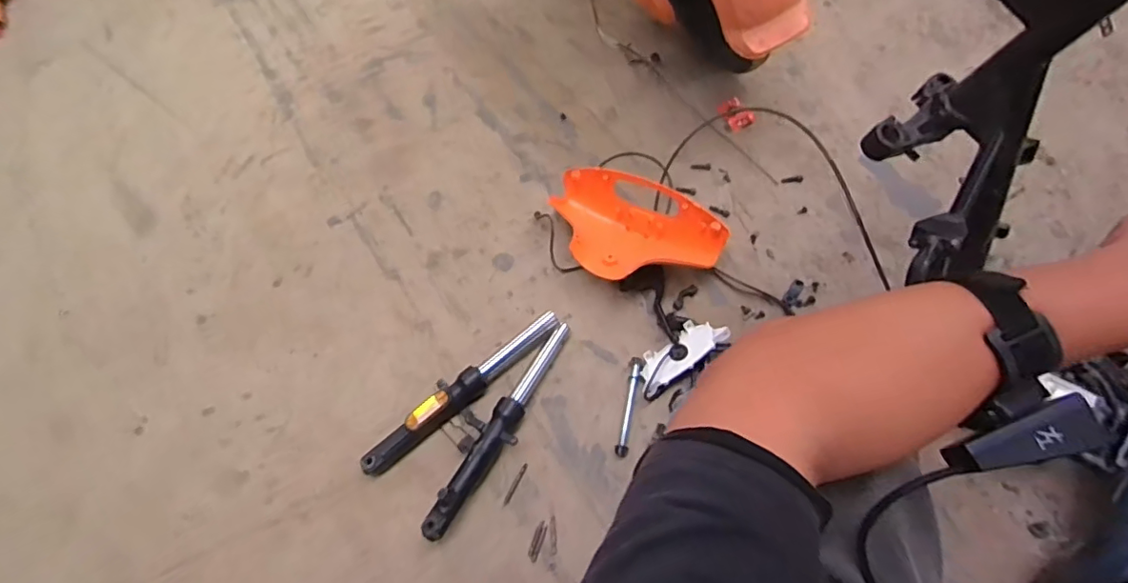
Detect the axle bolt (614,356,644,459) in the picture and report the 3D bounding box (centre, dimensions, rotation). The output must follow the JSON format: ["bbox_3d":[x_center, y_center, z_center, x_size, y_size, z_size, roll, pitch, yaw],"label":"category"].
[{"bbox_3d":[0.099,0.172,0.838,0.020,0.022,0.145,10,66,8],"label":"axle bolt"}]

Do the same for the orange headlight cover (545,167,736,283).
[{"bbox_3d":[0.109,-0.092,0.921,0.294,0.092,0.183,17,67,11],"label":"orange headlight cover"}]

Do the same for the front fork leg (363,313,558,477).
[{"bbox_3d":[-0.157,0.144,0.851,0.355,0.049,0.057,-38,68,-14],"label":"front fork leg"}]

